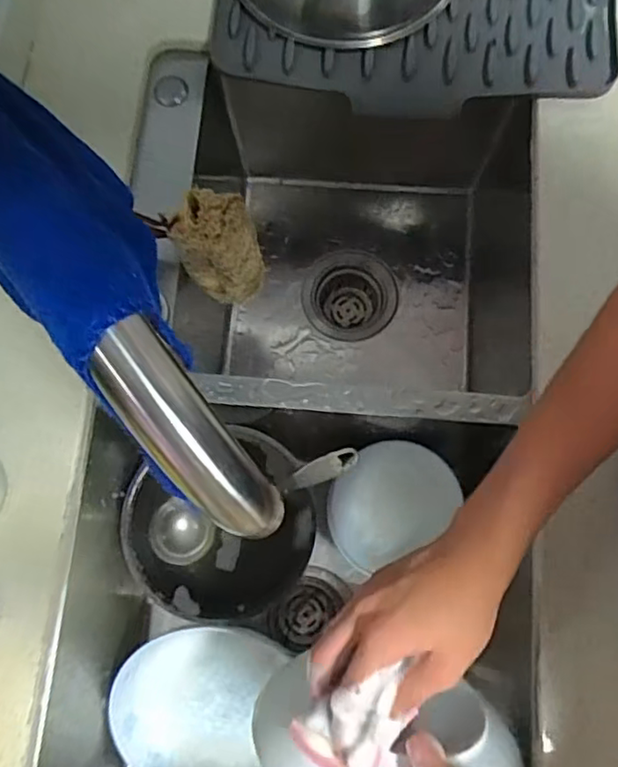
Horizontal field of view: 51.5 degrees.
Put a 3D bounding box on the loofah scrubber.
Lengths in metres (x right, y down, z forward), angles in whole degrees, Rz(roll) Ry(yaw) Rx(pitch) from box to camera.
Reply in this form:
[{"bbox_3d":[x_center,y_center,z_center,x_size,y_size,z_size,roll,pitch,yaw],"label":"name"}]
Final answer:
[{"bbox_3d":[-0.076,-0.118,0.552,0.068,0.078,0.080,-16,77,-3],"label":"loofah scrubber"}]

